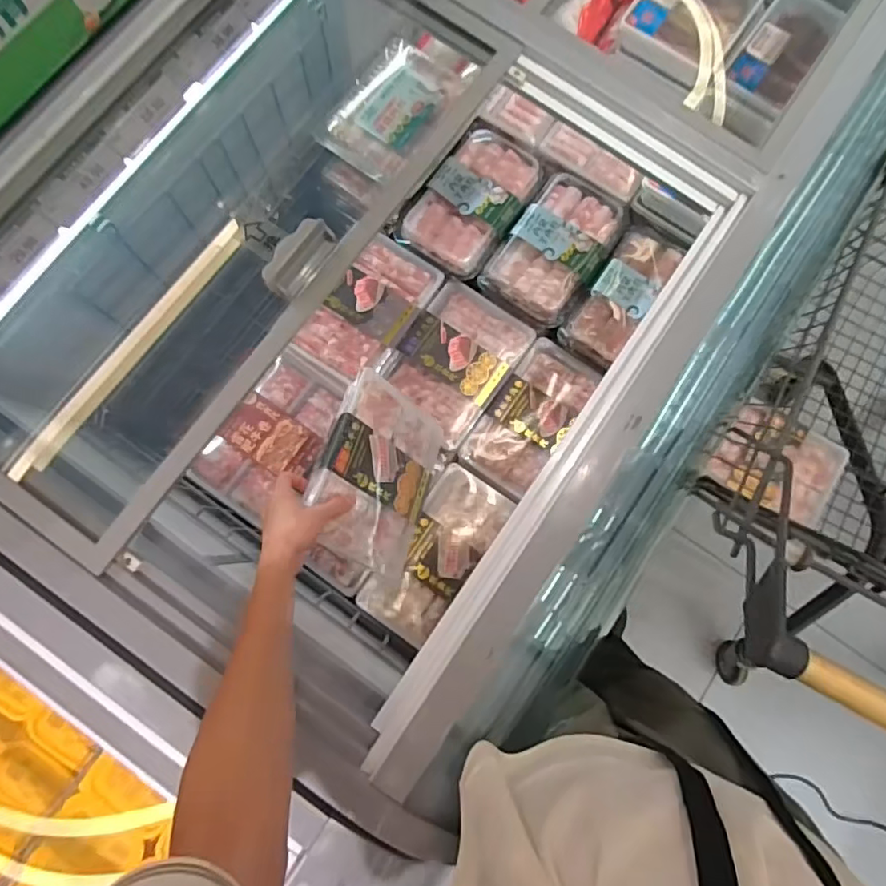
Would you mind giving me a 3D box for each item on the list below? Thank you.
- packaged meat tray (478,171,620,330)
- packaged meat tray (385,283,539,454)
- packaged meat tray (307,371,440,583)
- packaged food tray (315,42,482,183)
[{"bbox_3d":[0.180,-0.310,0.892,0.145,0.051,0.229,34,82,7],"label":"packaged meat tray"},{"bbox_3d":[0.019,-0.129,0.875,0.172,0.034,0.232,31,82,6],"label":"packaged meat tray"},{"bbox_3d":[-0.087,0.040,0.737,0.168,0.033,0.232,37,58,-35],"label":"packaged meat tray"},{"bbox_3d":[-0.068,-0.524,0.864,0.156,0.042,0.238,41,83,8],"label":"packaged food tray"}]

